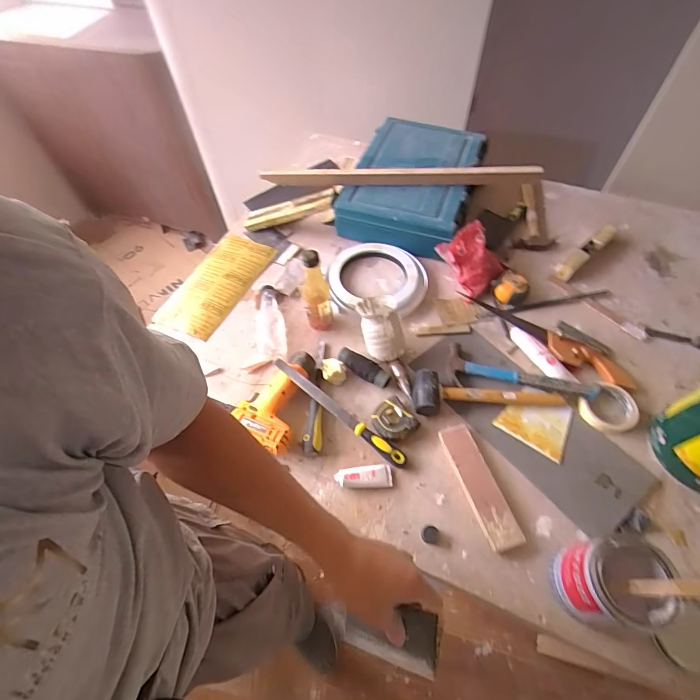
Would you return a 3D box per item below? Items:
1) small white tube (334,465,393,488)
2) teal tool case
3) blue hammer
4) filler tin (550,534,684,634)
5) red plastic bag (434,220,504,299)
[{"bbox_3d":[0.024,0.216,0.655,0.097,0.023,0.037,-4,58,-1],"label":"small white tube"},{"bbox_3d":[0.164,-0.426,1.000,0.292,0.108,0.392,18,60,12],"label":"teal tool case"},{"bbox_3d":[0.326,0.040,0.741,0.266,0.040,0.095,9,59,7],"label":"blue hammer"},{"bbox_3d":[0.350,0.318,0.524,0.104,0.124,0.104,-1,58,1],"label":"filler tin"},{"bbox_3d":[0.271,-0.204,0.861,0.114,0.100,0.128,-40,65,-21],"label":"red plastic bag"}]

